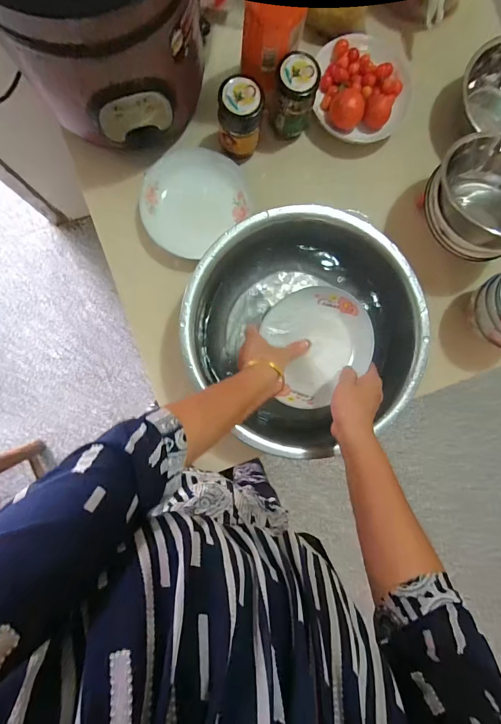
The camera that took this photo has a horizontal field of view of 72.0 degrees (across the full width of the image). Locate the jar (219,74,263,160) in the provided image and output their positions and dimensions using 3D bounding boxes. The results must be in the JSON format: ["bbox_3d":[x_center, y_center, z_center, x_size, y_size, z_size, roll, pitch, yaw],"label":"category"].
[{"bbox_3d":[-0.016,-0.358,0.518,0.062,0.096,0.062,0,89,-2],"label":"jar"}]

